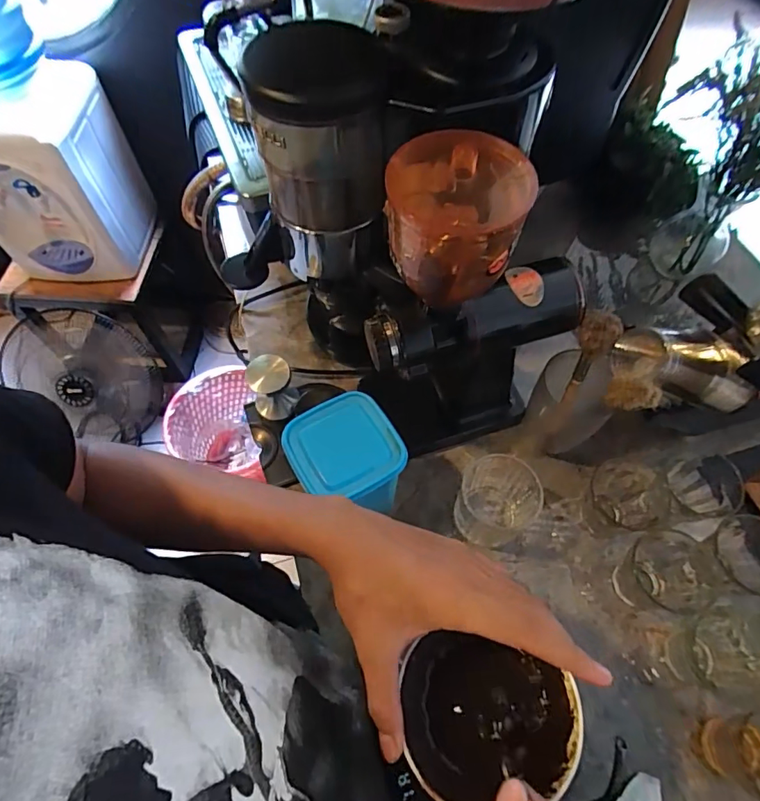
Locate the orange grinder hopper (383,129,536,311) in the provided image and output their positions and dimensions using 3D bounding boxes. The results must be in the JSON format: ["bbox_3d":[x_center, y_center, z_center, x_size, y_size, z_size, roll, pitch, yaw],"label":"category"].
[{"bbox_3d":[0.058,-0.136,0.382,0.100,0.126,0.087,8,60,6],"label":"orange grinder hopper"}]

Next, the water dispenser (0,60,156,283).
[{"bbox_3d":[-0.821,-0.572,1.250,0.308,0.420,0.356,0,60,1],"label":"water dispenser"}]

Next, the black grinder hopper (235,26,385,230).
[{"bbox_3d":[-0.057,-0.241,0.452,0.108,0.141,0.119,-10,60,-4],"label":"black grinder hopper"}]

